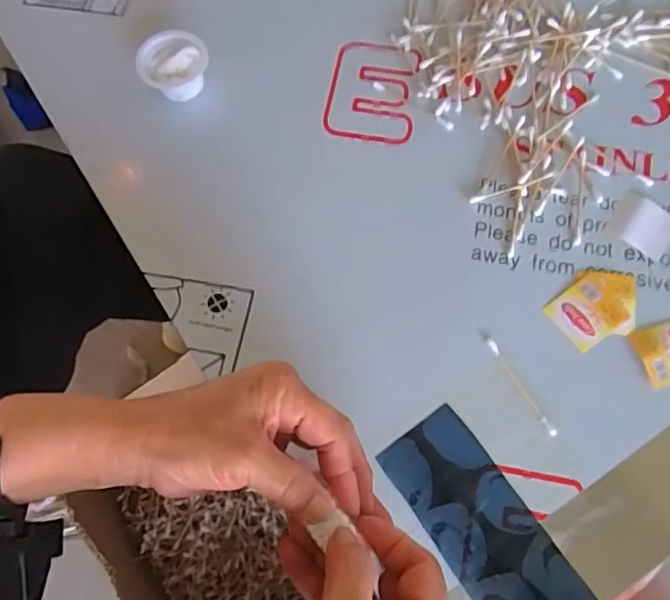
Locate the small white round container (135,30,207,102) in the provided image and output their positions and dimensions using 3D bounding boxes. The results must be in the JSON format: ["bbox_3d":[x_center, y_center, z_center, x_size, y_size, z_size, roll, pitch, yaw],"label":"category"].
[{"bbox_3d":[-0.126,-0.182,0.467,0.053,0.030,0.048,-1,72,2],"label":"small white round container"}]

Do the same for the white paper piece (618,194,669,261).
[{"bbox_3d":[0.224,-0.054,0.423,0.038,0.004,0.039,32,76,12],"label":"white paper piece"}]

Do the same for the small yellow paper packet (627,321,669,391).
[{"bbox_3d":[0.222,0.035,0.390,0.043,0.006,0.039,-17,72,-3],"label":"small yellow paper packet"}]

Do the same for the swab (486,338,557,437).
[{"bbox_3d":[0.122,0.056,0.387,0.005,0.004,0.073,-28,73,-7],"label":"swab"}]

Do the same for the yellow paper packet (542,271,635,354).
[{"bbox_3d":[0.181,0.004,0.405,0.062,0.005,0.047,-34,74,-9],"label":"yellow paper packet"}]

